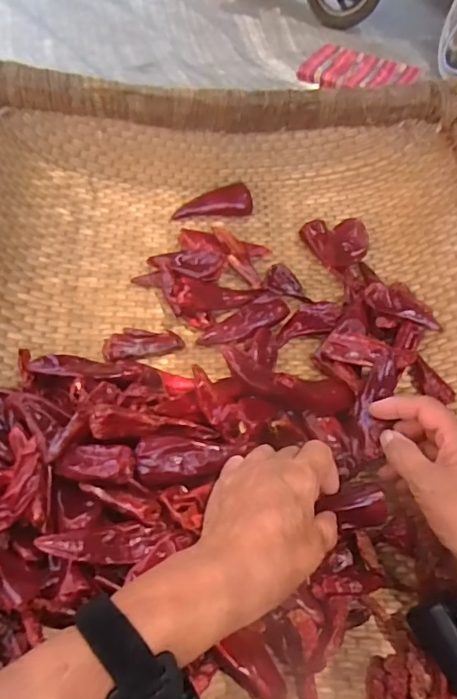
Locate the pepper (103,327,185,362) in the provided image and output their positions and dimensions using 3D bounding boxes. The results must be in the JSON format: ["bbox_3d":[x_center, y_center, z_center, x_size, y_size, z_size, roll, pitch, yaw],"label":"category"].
[{"bbox_3d":[-0.082,-0.006,0.506,0.075,0.017,0.032,-4,51,-10],"label":"pepper"}]

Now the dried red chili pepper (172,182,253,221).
[{"bbox_3d":[-0.018,-0.170,0.599,0.087,0.024,0.034,-4,51,-10],"label":"dried red chili pepper"}]

